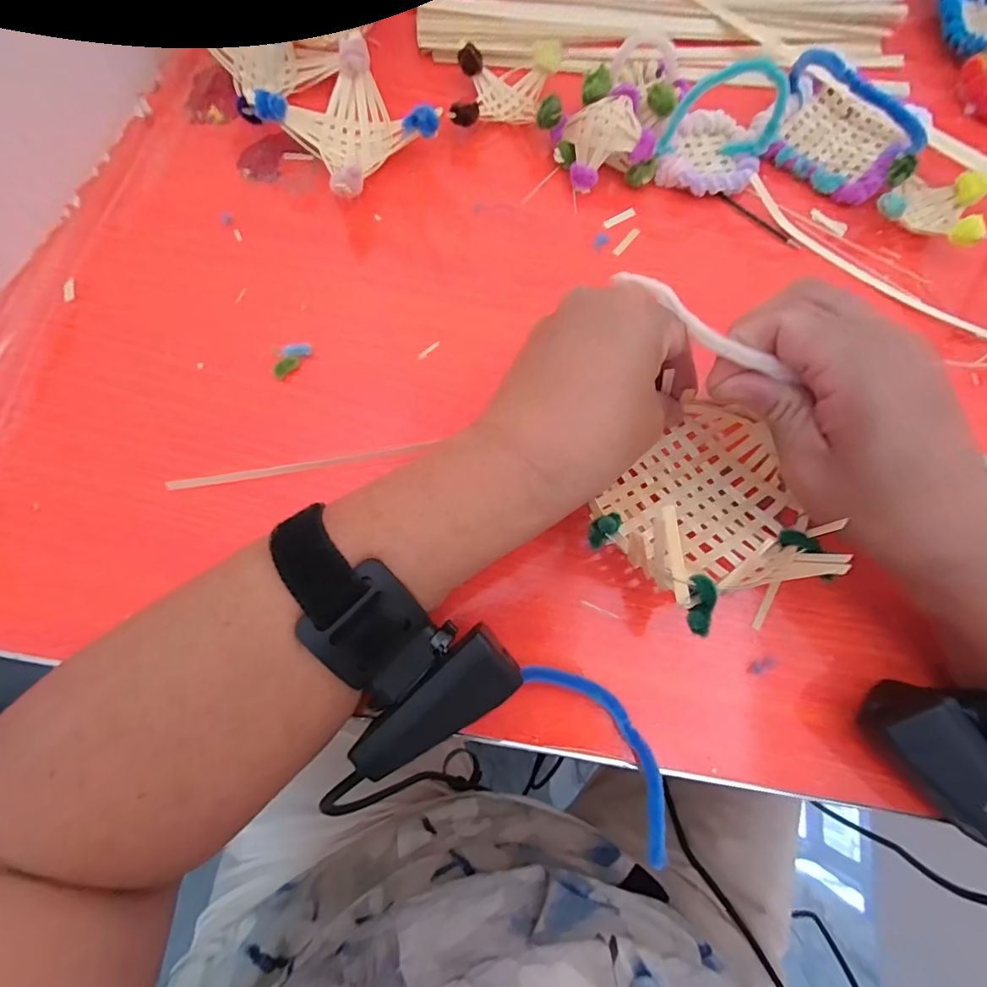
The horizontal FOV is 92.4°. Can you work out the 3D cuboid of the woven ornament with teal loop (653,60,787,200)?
[{"bbox_3d":[0.143,-0.229,0.290,0.060,0.058,0.067,31,75,7],"label":"woven ornament with teal loop"}]

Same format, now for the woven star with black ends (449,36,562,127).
[{"bbox_3d":[0.009,-0.267,0.314,0.067,0.029,0.057,3,74,-1],"label":"woven star with black ends"}]

